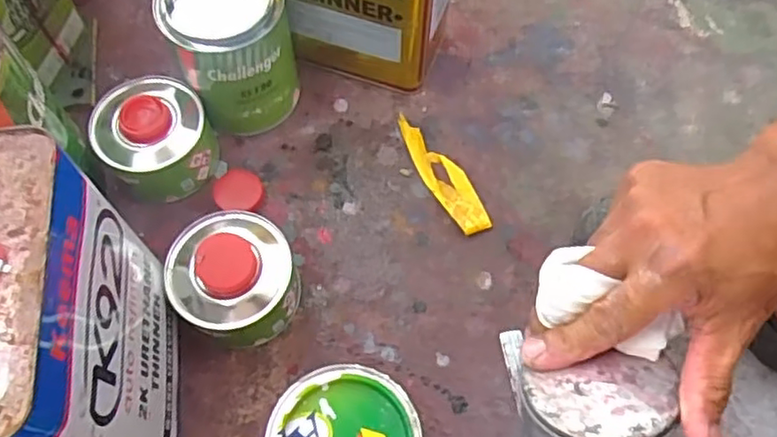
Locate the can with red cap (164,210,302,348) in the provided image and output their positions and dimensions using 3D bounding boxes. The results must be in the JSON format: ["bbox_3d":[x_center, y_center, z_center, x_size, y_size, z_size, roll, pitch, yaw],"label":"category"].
[{"bbox_3d":[-0.129,0.048,0.539,0.099,0.085,0.105,0,65,0],"label":"can with red cap"}]

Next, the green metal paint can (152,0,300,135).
[{"bbox_3d":[-0.144,-0.157,0.611,0.102,0.134,0.103,0,65,0],"label":"green metal paint can"}]

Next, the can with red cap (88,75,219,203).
[{"bbox_3d":[-0.219,-0.077,0.605,0.097,0.080,0.103,0,65,0],"label":"can with red cap"}]

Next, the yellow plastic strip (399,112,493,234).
[{"bbox_3d":[0.052,-0.045,0.626,0.036,0.012,0.140,-28,69,-13],"label":"yellow plastic strip"}]

